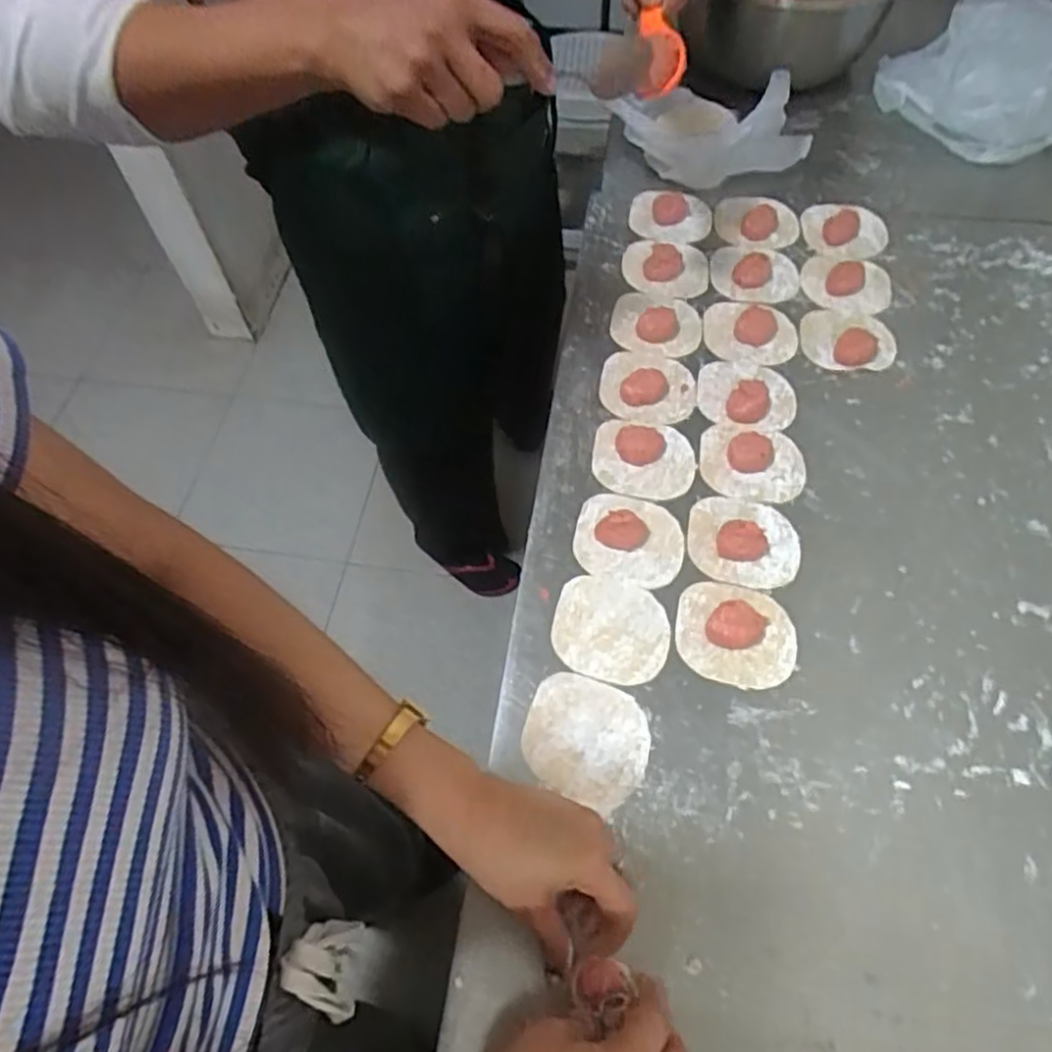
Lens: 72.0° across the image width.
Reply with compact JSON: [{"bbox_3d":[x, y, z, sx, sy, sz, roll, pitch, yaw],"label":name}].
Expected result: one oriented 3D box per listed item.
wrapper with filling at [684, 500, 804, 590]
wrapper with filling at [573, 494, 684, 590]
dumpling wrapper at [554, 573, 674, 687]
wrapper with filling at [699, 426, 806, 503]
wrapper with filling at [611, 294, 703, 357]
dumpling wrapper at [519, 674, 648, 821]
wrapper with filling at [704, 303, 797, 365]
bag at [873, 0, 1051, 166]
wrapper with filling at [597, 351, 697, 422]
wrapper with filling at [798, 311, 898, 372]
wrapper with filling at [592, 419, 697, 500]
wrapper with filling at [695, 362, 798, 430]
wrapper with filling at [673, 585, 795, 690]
[{"bbox_3d":[0.174,0.007,0.572,0.086,0.026,0.075,10,63,8],"label":"wrapper with filling"},{"bbox_3d":[0.083,0.007,0.579,0.086,0.019,0.078,14,63,10],"label":"wrapper with filling"},{"bbox_3d":[0.064,0.077,0.544,0.085,0.004,0.078,-1,62,2],"label":"dumpling wrapper"},{"bbox_3d":[0.194,-0.056,0.615,0.086,0.015,0.074,6,62,6],"label":"wrapper with filling"},{"bbox_3d":[0.127,-0.203,0.695,0.086,0.029,0.075,16,63,10],"label":"wrapper with filling"},{"bbox_3d":[0.042,0.148,0.507,0.085,0.004,0.081,20,64,12],"label":"dumpling wrapper"},{"bbox_3d":[0.215,-0.184,0.696,0.085,0.008,0.074,5,62,5],"label":"wrapper with filling"},{"bbox_3d":[0.551,-0.521,0.813,0.236,0.097,0.197,-15,62,-6],"label":"bag"},{"bbox_3d":[0.112,-0.133,0.660,0.086,0.017,0.079,8,62,7],"label":"wrapper with filling"},{"bbox_3d":[0.302,-0.177,0.678,0.084,0.015,0.071,13,63,9],"label":"wrapper with filling"},{"bbox_3d":[0.101,-0.061,0.618,0.086,0.012,0.075,14,63,10],"label":"wrapper with filling"},{"bbox_3d":[0.201,-0.124,0.648,0.089,0.025,0.075,8,62,7],"label":"wrapper with filling"},{"bbox_3d":[0.157,0.077,0.534,0.086,0.020,0.076,11,63,8],"label":"wrapper with filling"}]

